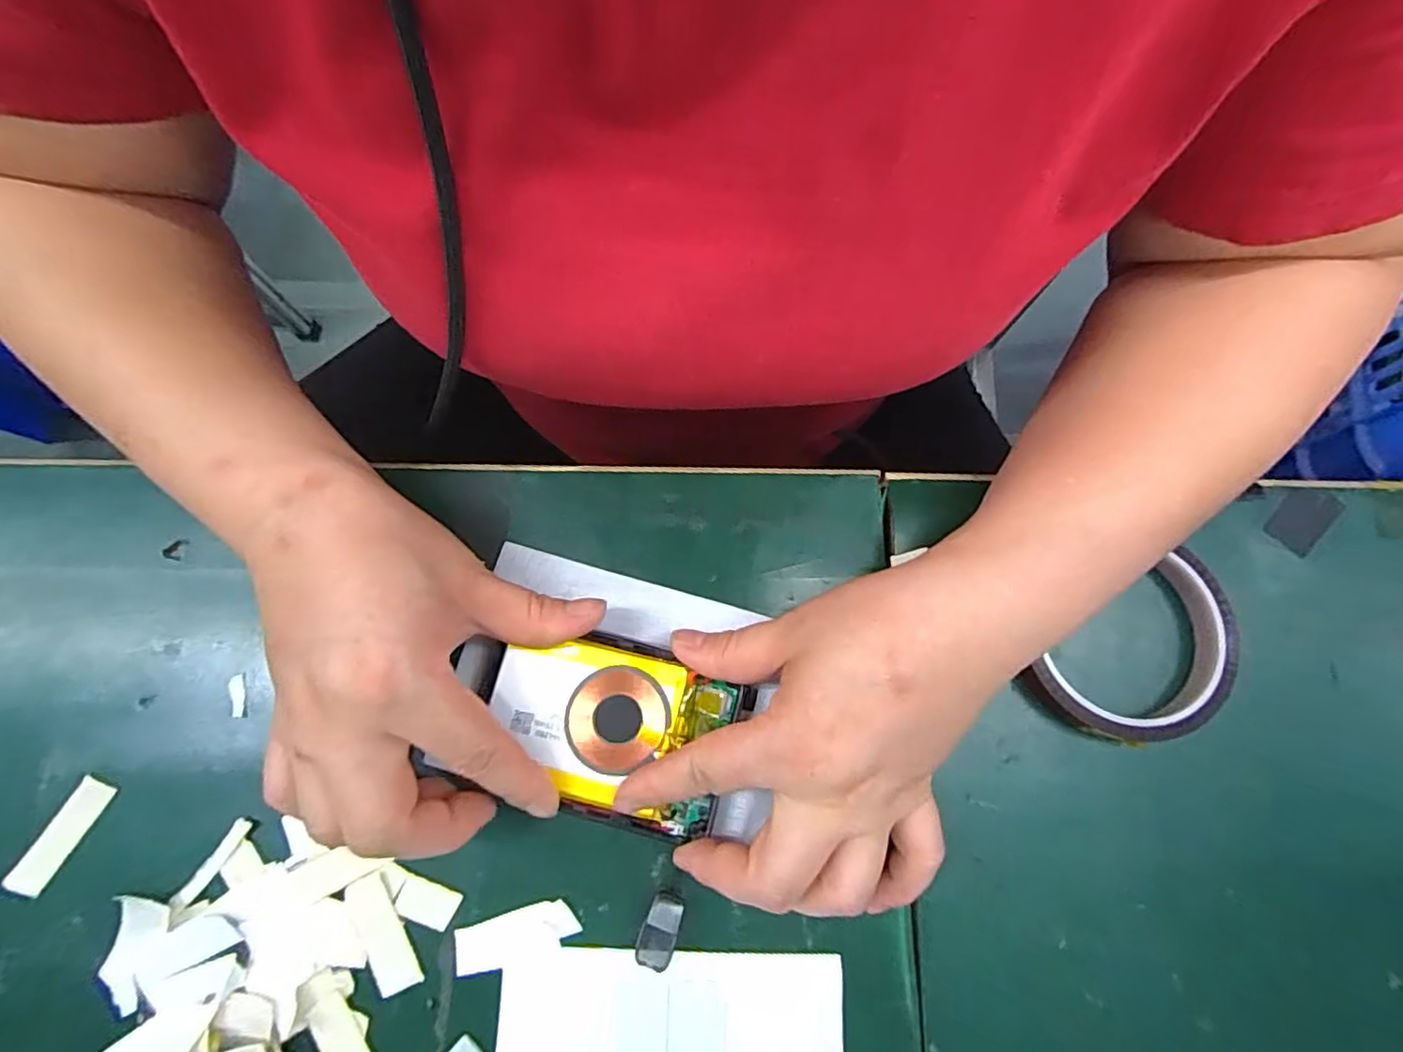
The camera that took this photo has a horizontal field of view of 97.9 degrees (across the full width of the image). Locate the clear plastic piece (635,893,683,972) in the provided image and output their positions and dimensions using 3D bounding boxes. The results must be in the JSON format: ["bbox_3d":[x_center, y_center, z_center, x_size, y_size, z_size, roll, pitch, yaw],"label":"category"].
[{"bbox_3d":[-0.016,0.154,0.233,0.014,0.004,0.025,17,73,1],"label":"clear plastic piece"}]

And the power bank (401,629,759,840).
[{"bbox_3d":[-0.044,0.081,0.251,0.113,0.015,0.069,16,75,4],"label":"power bank"}]

